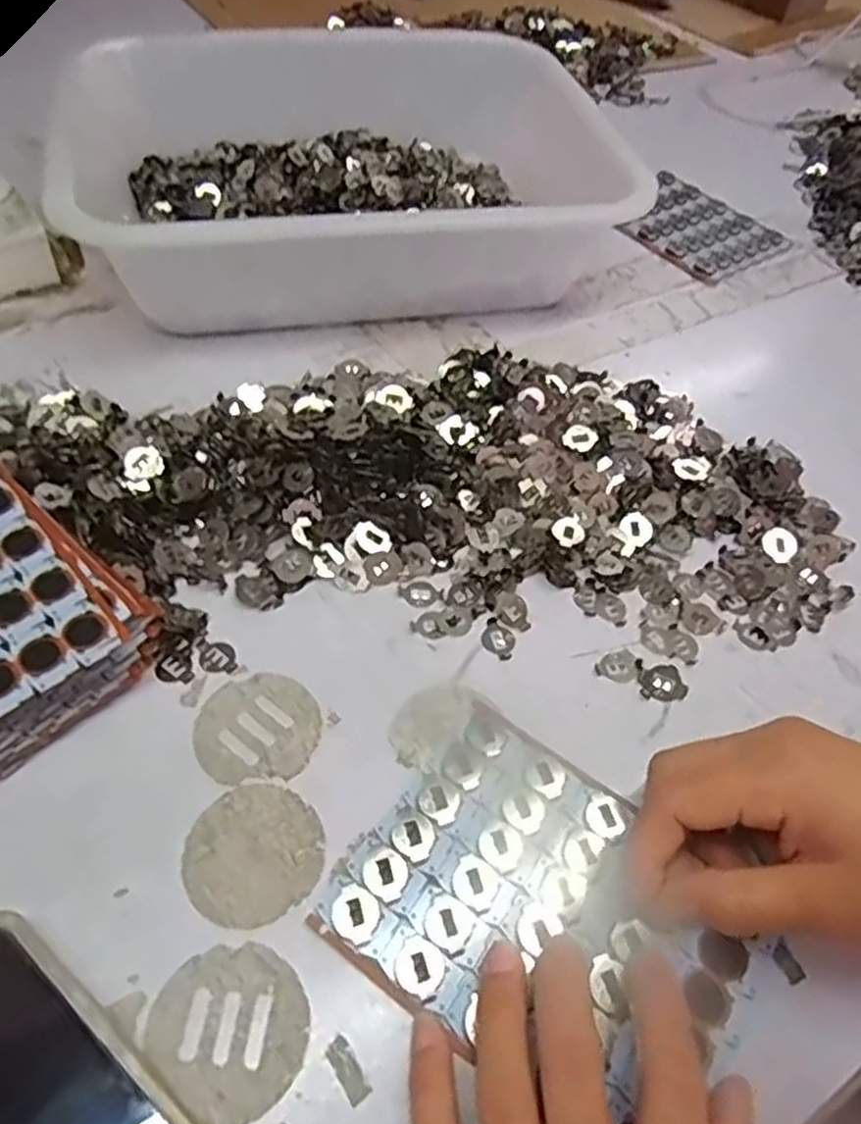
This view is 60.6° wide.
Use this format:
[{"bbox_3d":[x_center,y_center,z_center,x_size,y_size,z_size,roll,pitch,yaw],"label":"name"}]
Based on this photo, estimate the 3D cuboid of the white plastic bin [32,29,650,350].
[{"bbox_3d":[-0.063,-0.299,0.557,0.377,0.092,0.309,-4,53,-9],"label":"white plastic bin"}]

